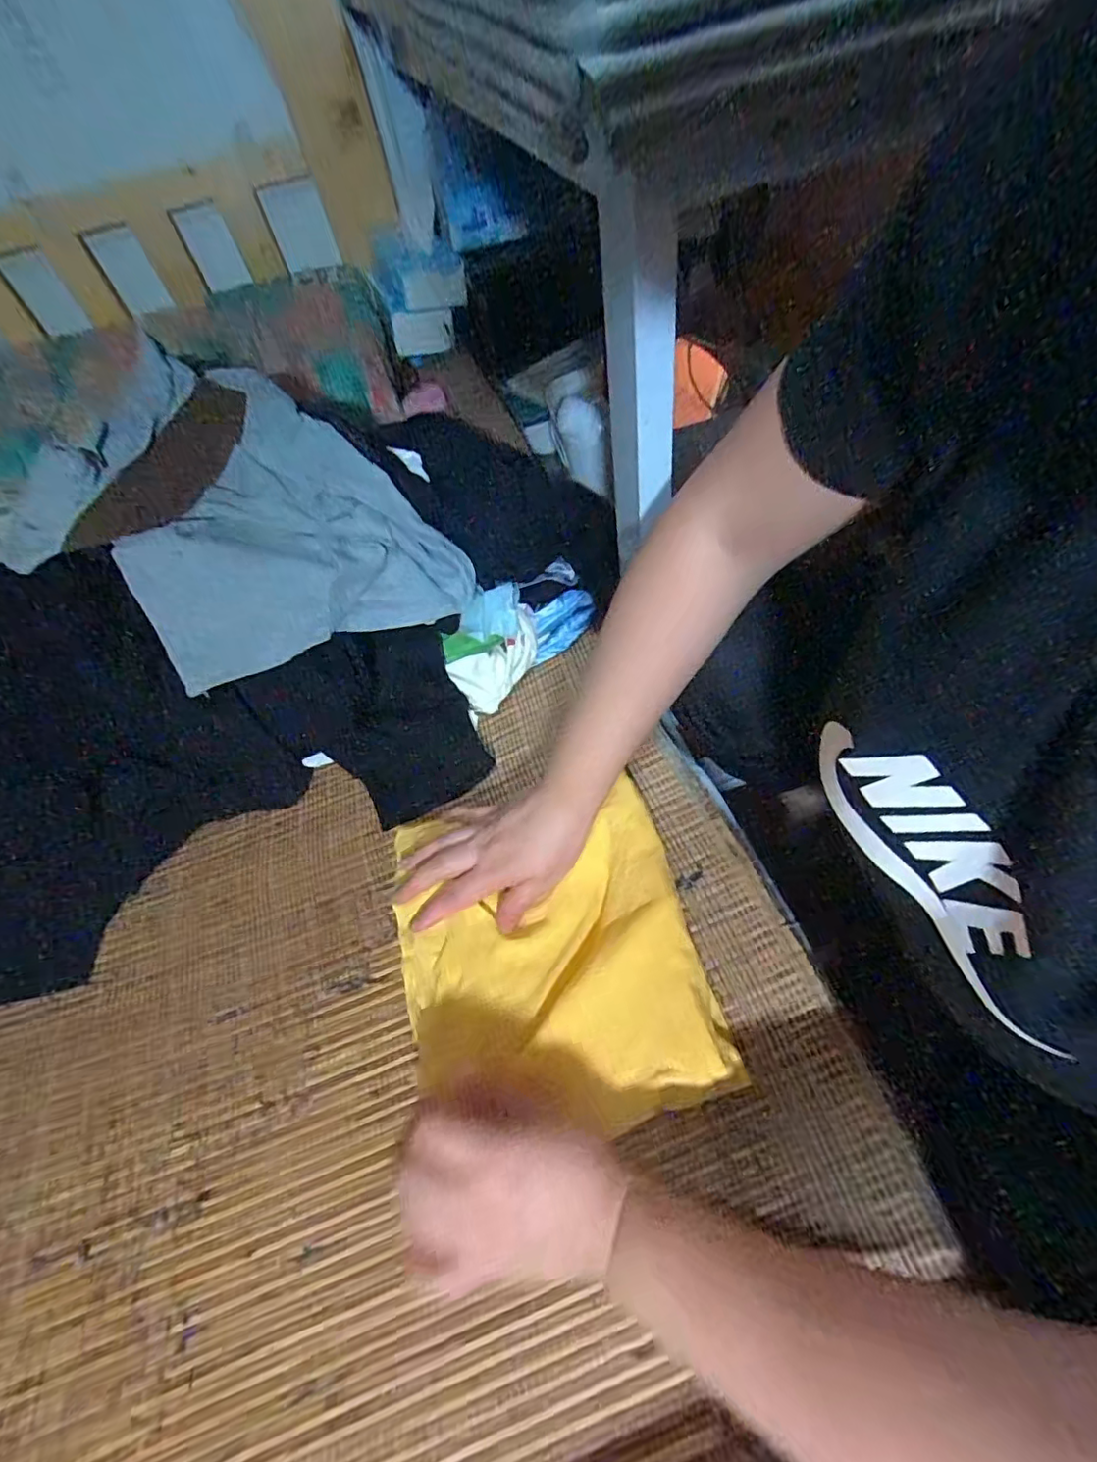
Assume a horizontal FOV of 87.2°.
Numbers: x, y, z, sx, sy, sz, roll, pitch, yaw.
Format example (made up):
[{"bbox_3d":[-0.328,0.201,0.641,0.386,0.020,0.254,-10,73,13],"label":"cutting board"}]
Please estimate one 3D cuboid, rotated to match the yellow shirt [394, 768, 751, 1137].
[{"bbox_3d":[-0.005,0.153,0.408,0.209,0.033,0.215,-16,54,5],"label":"yellow shirt"}]

